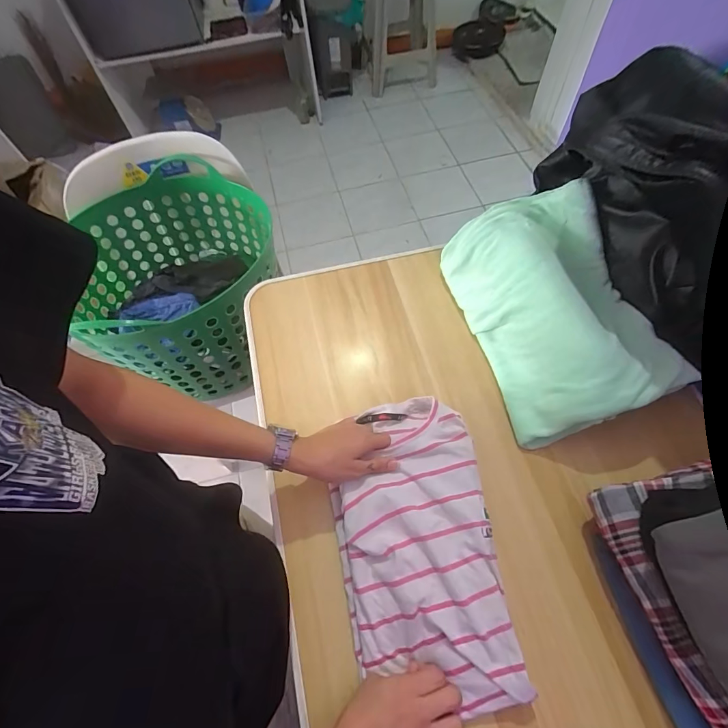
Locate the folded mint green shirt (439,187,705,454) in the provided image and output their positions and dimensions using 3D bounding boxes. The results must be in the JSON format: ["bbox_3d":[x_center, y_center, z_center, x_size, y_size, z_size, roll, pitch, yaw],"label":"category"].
[{"bbox_3d":[0.249,-0.071,0.523,0.182,0.129,0.308,-16,62,-5],"label":"folded mint green shirt"}]

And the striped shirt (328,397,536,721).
[{"bbox_3d":[0.055,0.189,0.431,0.163,0.042,0.302,-6,62,-4],"label":"striped shirt"}]

